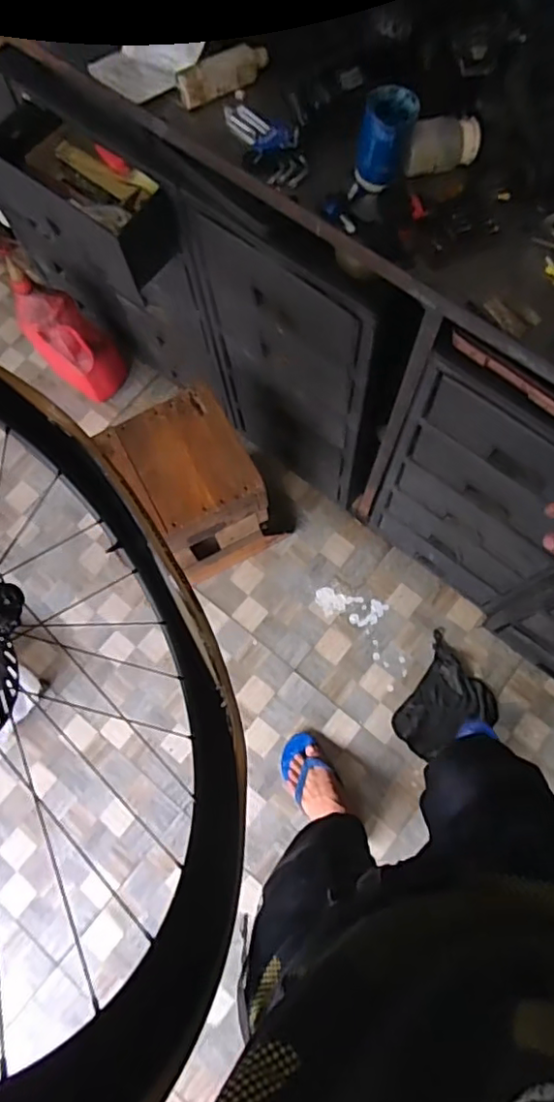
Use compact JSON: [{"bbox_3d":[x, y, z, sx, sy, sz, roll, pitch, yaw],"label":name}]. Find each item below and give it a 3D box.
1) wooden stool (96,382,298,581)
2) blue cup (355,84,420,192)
[{"bbox_3d":[-0.164,-0.122,1.304,0.231,0.416,0.278,-32,76,-5],"label":"wooden stool"},{"bbox_3d":[0.123,-0.459,0.667,0.057,0.078,0.057,-1,75,3],"label":"blue cup"}]

